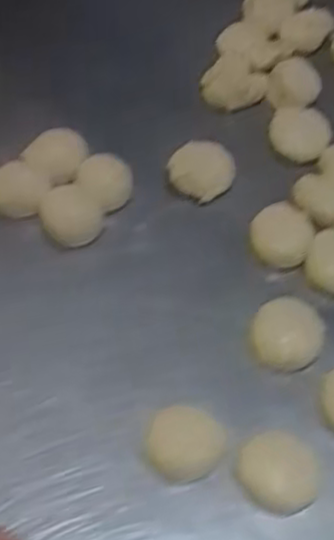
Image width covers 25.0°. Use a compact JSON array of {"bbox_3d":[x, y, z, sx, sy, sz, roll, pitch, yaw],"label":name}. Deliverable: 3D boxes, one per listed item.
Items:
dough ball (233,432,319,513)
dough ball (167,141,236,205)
[{"bbox_3d":[0.070,0.124,0.462,0.048,0.023,0.044,2,54,-3],"label":"dough ball"},{"bbox_3d":[0.029,-0.079,0.602,0.042,0.023,0.045,2,54,-3],"label":"dough ball"}]

